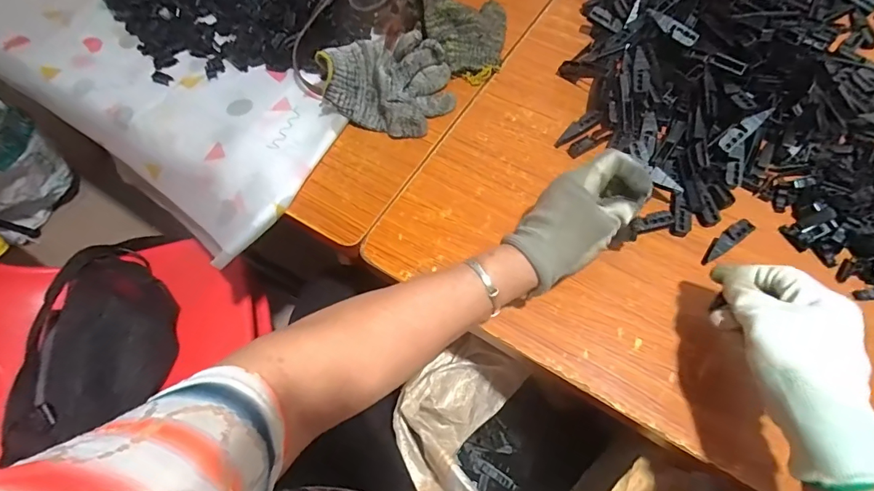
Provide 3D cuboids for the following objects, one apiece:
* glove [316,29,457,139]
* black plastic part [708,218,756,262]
[{"bbox_3d":[-0.058,-0.184,0.512,0.150,0.062,0.100,1,64,3],"label":"glove"},{"bbox_3d":[0.289,-0.005,0.438,0.060,0.012,0.016,-35,67,-14],"label":"black plastic part"}]

